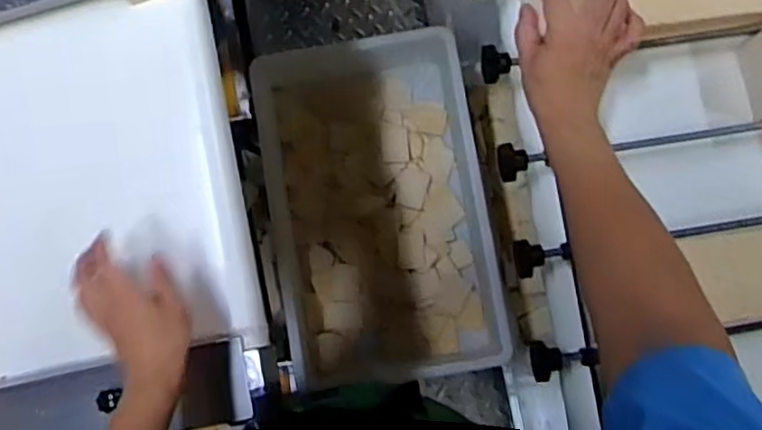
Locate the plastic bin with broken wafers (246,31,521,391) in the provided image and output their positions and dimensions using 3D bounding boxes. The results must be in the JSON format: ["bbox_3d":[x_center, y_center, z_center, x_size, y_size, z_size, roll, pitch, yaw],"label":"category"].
[{"bbox_3d":[-0.003,-0.010,1.342,0.411,0.151,0.668,-9,82,-2],"label":"plastic bin with broken wafers"}]

